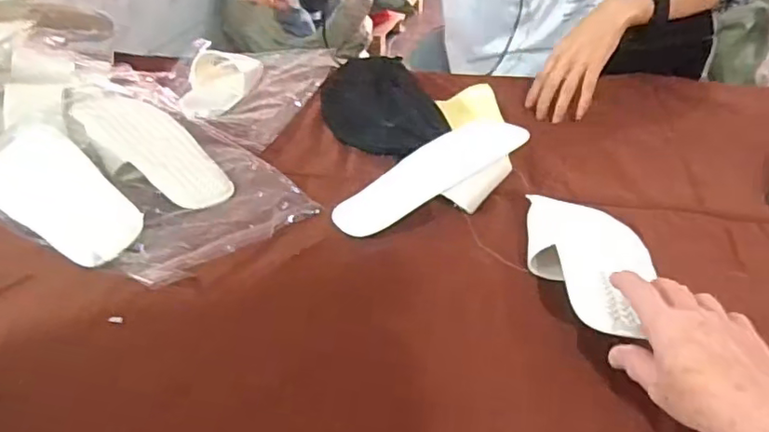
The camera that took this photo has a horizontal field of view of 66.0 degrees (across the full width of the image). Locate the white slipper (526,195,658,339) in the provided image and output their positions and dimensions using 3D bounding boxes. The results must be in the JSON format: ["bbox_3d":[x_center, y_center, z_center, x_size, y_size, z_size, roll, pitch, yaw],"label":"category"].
[{"bbox_3d":[0.186,0.046,0.531,0.097,0.041,0.207,1,26,5],"label":"white slipper"}]

